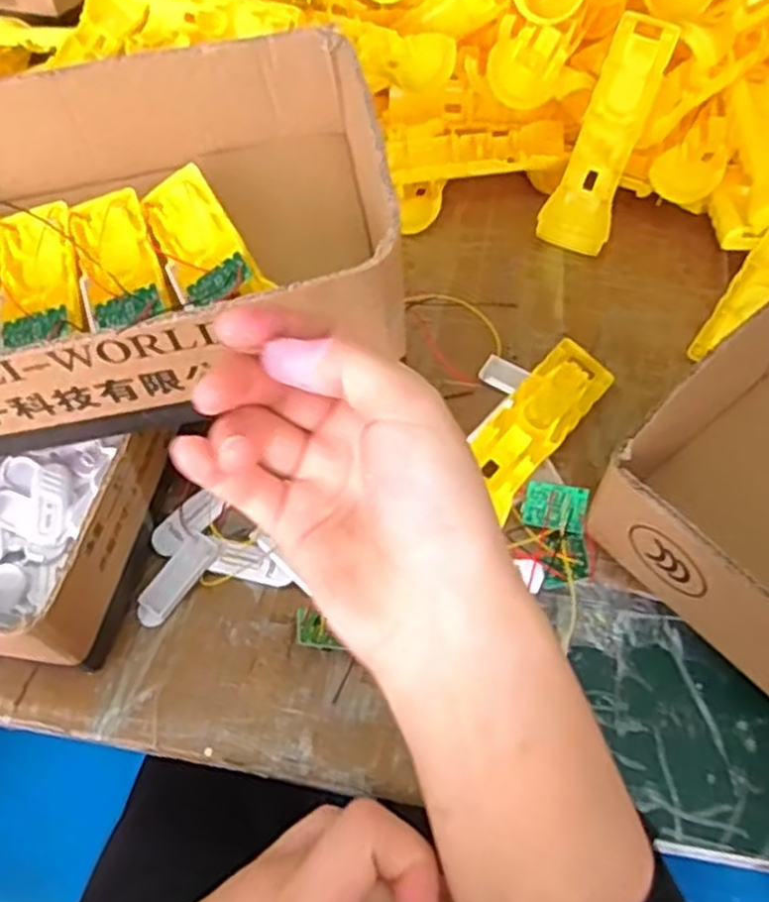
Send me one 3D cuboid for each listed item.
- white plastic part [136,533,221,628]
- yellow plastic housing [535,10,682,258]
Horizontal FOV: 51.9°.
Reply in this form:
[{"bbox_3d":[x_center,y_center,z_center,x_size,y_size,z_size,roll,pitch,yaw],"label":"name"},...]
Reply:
[{"bbox_3d":[-0.120,0.073,0.452,0.023,0.005,0.059,29,72,21],"label":"white plastic part"},{"bbox_3d":[0.166,-0.230,0.578,0.045,0.032,0.169,23,99,18],"label":"yellow plastic housing"}]

